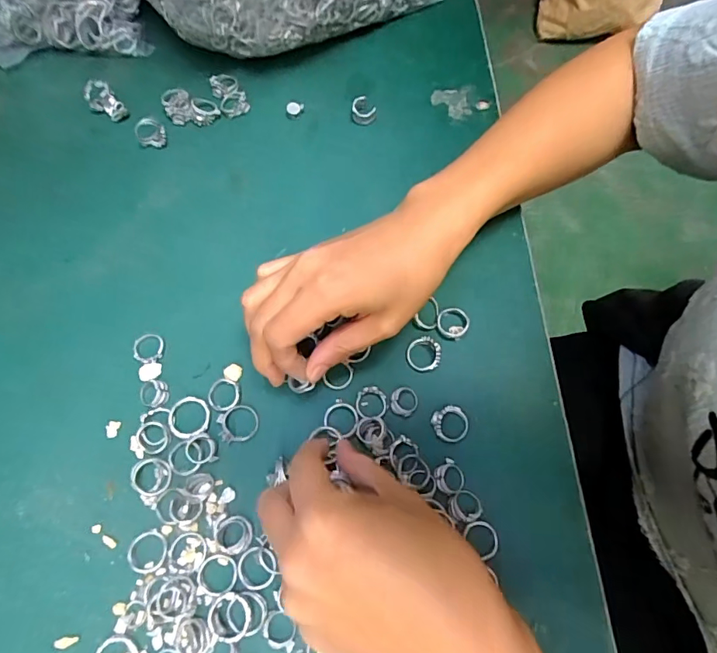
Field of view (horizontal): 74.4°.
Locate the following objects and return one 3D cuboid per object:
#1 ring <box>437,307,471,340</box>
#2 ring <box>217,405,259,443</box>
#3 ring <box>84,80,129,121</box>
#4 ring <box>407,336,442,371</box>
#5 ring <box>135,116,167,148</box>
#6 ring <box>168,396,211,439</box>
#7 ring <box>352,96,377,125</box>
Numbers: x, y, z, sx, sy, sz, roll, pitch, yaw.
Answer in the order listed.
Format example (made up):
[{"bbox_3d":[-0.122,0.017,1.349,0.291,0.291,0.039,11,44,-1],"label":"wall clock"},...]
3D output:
[{"bbox_3d":[0.063,-0.003,0.312,0.021,0.006,0.021,0,70,1],"label":"ring"},{"bbox_3d":[-0.075,0.060,0.293,0.024,0.004,0.022,0,70,1],"label":"ring"},{"bbox_3d":[-0.201,-0.178,0.375,0.022,0.021,0.027,-38,74,-12],"label":"ring"},{"bbox_3d":[0.042,0.017,0.306,0.023,0.007,0.023,0,70,1],"label":"ring"},{"bbox_3d":[-0.161,-0.150,0.365,0.022,0.023,0.013,-28,72,-9],"label":"ring"},{"bbox_3d":[-0.106,0.056,0.295,0.026,0.004,0.026,0,70,1],"label":"ring"},{"bbox_3d":[0.004,-0.172,0.373,0.019,0.010,0.022,0,70,1],"label":"ring"}]

